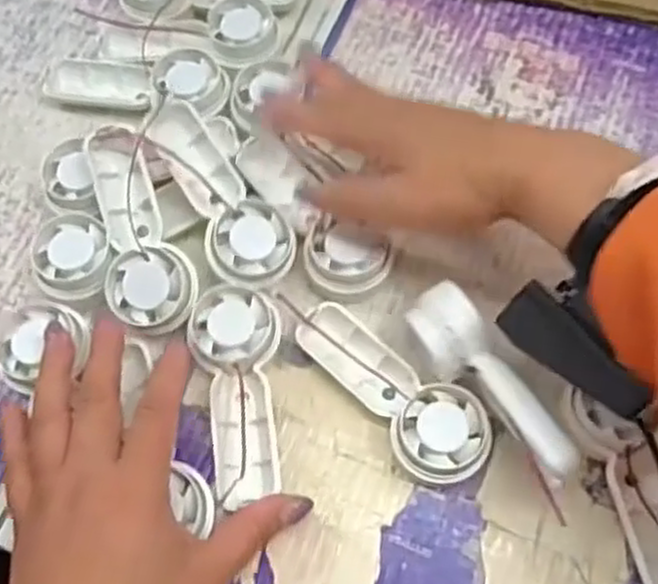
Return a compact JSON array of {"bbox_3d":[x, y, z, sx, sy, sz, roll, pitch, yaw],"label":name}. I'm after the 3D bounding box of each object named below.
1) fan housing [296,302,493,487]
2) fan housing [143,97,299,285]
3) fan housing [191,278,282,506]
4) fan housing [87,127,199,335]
[{"bbox_3d":[0.028,0.050,0.378,0.111,0.025,0.045,37,72,15],"label":"fan housing"},{"bbox_3d":[-0.056,-0.056,0.405,0.046,0.023,0.110,-26,69,-10],"label":"fan housing"},{"bbox_3d":[-0.046,0.051,0.381,0.043,0.024,0.107,-2,66,0],"label":"fan housing"},{"bbox_3d":[-0.101,-0.034,0.396,0.044,0.021,0.107,-17,67,-6],"label":"fan housing"}]

